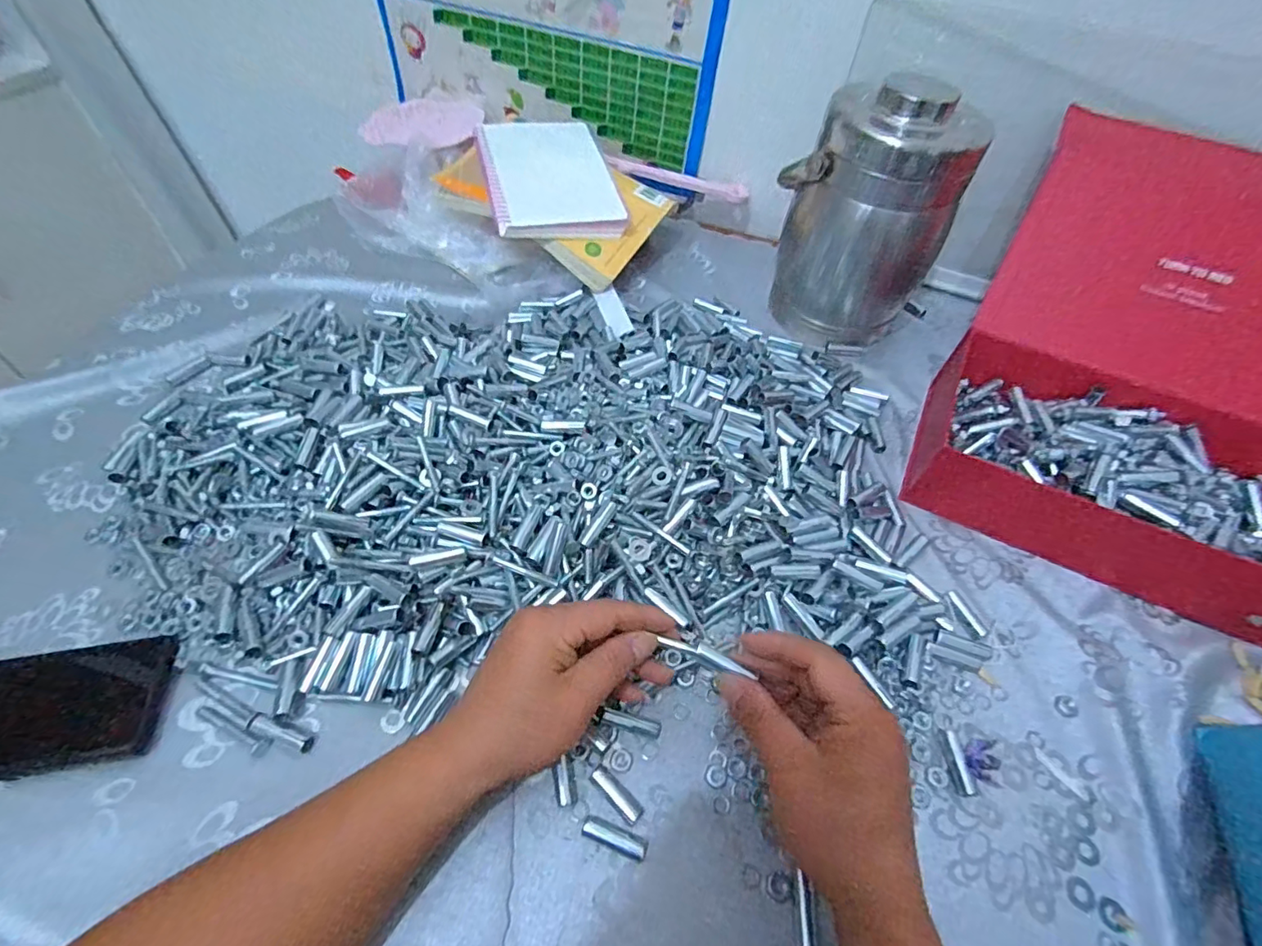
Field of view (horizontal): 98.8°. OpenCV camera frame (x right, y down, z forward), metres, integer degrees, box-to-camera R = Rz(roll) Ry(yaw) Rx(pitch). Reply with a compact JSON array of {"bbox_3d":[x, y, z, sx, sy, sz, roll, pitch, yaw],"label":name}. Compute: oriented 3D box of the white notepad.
[{"bbox_3d":[-0.101,-0.362,0.653,0.148,0.018,0.206,-11,65,-16],"label":"white notepad"}]

